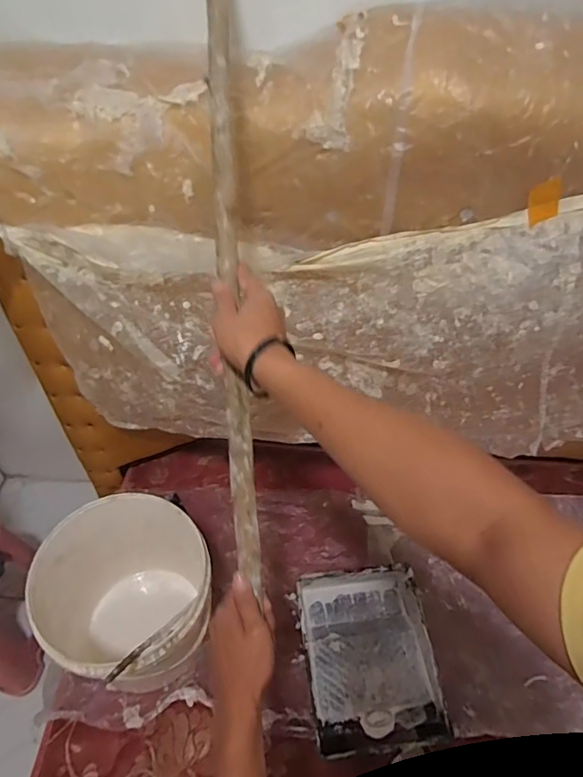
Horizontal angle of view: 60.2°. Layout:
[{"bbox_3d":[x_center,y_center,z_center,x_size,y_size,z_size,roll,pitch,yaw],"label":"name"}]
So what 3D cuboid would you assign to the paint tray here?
[{"bbox_3d":[0.169,0.587,1.114,0.282,0.062,0.348,-6,50,-4],"label":"paint tray"}]

